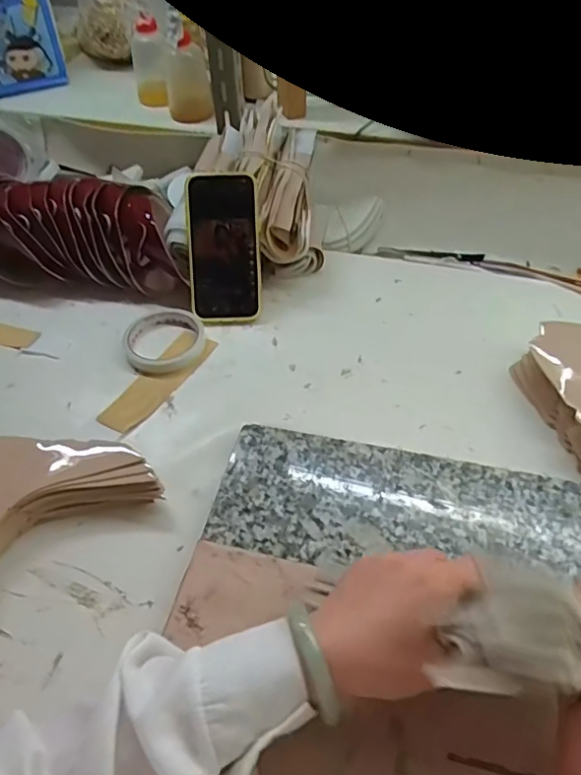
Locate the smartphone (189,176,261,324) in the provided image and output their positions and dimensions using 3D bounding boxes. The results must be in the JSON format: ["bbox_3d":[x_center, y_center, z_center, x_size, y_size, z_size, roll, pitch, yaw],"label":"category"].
[{"bbox_3d":[-0.075,-0.157,0.639,0.077,0.164,0.016,-1,14,1],"label":"smartphone"}]

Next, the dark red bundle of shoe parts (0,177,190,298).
[{"bbox_3d":[-0.303,-0.188,0.691,0.356,0.102,0.111,6,49,7],"label":"dark red bundle of shoe parts"}]

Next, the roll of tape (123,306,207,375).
[{"bbox_3d":[-0.143,-0.055,0.620,0.093,0.014,0.088,-1,49,1],"label":"roll of tape"}]

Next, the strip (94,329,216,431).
[{"bbox_3d":[-0.140,-0.008,0.594,0.046,0.006,0.148,25,52,18],"label":"strip"}]

